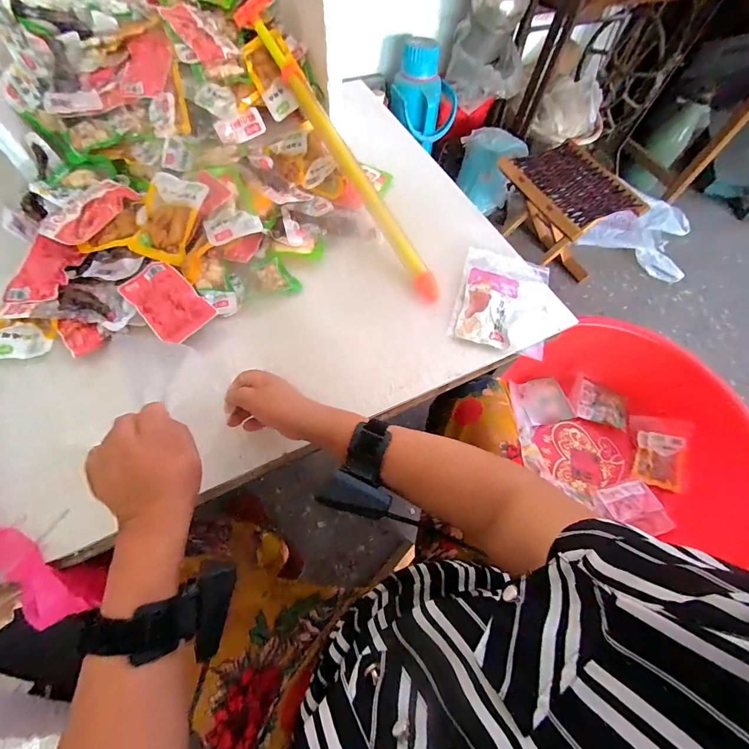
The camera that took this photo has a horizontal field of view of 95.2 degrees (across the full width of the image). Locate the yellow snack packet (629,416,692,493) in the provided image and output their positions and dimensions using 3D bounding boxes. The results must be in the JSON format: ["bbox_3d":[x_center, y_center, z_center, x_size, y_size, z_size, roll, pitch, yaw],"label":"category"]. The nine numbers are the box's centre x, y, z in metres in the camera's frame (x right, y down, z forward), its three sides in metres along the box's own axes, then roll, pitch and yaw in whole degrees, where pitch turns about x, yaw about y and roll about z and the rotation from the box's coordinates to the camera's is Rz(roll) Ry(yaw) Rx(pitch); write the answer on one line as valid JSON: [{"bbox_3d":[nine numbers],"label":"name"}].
[{"bbox_3d":[0.748,0.204,0.912,0.120,0.039,0.176,9,79,33],"label":"yellow snack packet"}]

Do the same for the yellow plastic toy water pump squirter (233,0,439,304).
[{"bbox_3d":[-0.058,-0.383,0.563,0.055,0.031,0.611,-29,84,-16],"label":"yellow plastic toy water pump squirter"}]

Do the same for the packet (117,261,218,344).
[{"bbox_3d":[-0.294,-0.106,0.482,0.140,0.014,0.077,42,69,16],"label":"packet"}]

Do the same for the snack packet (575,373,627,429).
[{"bbox_3d":[0.647,0.082,0.973,0.135,0.031,0.124,19,64,6],"label":"snack packet"}]

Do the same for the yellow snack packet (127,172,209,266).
[{"bbox_3d":[-0.318,-0.239,0.522,0.091,0.015,0.132,14,84,-2],"label":"yellow snack packet"}]

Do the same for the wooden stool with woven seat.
[{"bbox_3d":[0.552,-0.488,1.083,0.277,0.276,0.334,-23,67,-14],"label":"wooden stool with woven seat"}]

